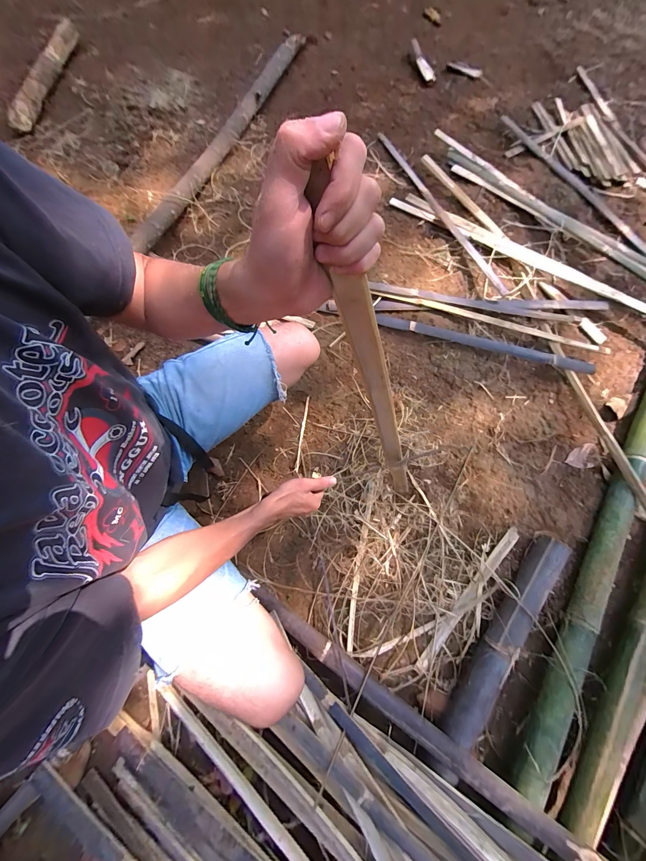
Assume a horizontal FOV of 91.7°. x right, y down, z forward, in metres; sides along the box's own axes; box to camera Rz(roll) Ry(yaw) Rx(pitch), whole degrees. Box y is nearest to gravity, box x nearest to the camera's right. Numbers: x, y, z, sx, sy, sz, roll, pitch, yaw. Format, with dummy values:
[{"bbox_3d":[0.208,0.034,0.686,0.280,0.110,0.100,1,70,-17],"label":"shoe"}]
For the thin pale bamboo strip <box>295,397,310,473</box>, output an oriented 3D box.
[{"bbox_3d":[-0.059,0.007,0.893,0.011,0.012,0.225,7,72,0],"label":"thin pale bamboo strip"}]

